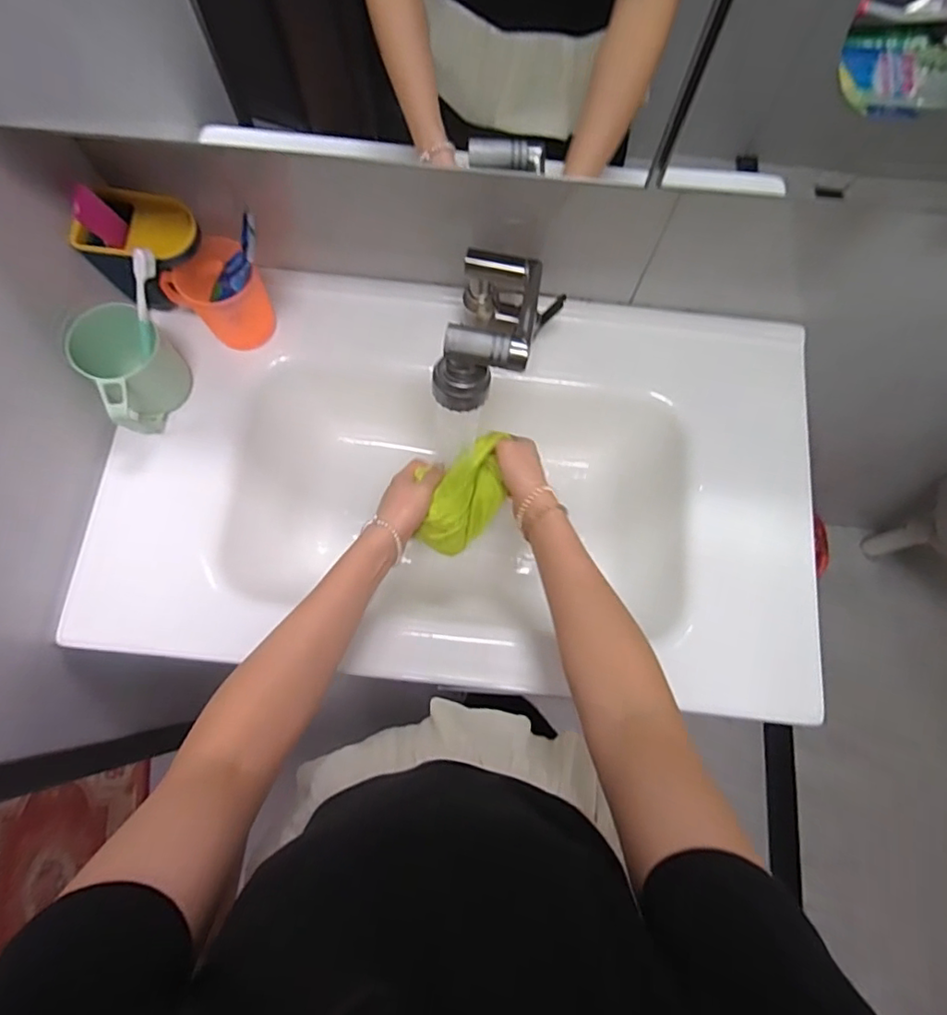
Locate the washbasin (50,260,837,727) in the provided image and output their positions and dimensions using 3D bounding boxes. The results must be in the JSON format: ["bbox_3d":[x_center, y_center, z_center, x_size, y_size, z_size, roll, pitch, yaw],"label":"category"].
[{"bbox_3d":[-0.007,-0.028,0.697,0.791,0.137,0.463,6,74,0],"label":"washbasin"}]

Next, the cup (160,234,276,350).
[{"bbox_3d":[-0.279,-0.230,0.639,0.092,0.106,0.087,-39,79,-12],"label":"cup"}]

